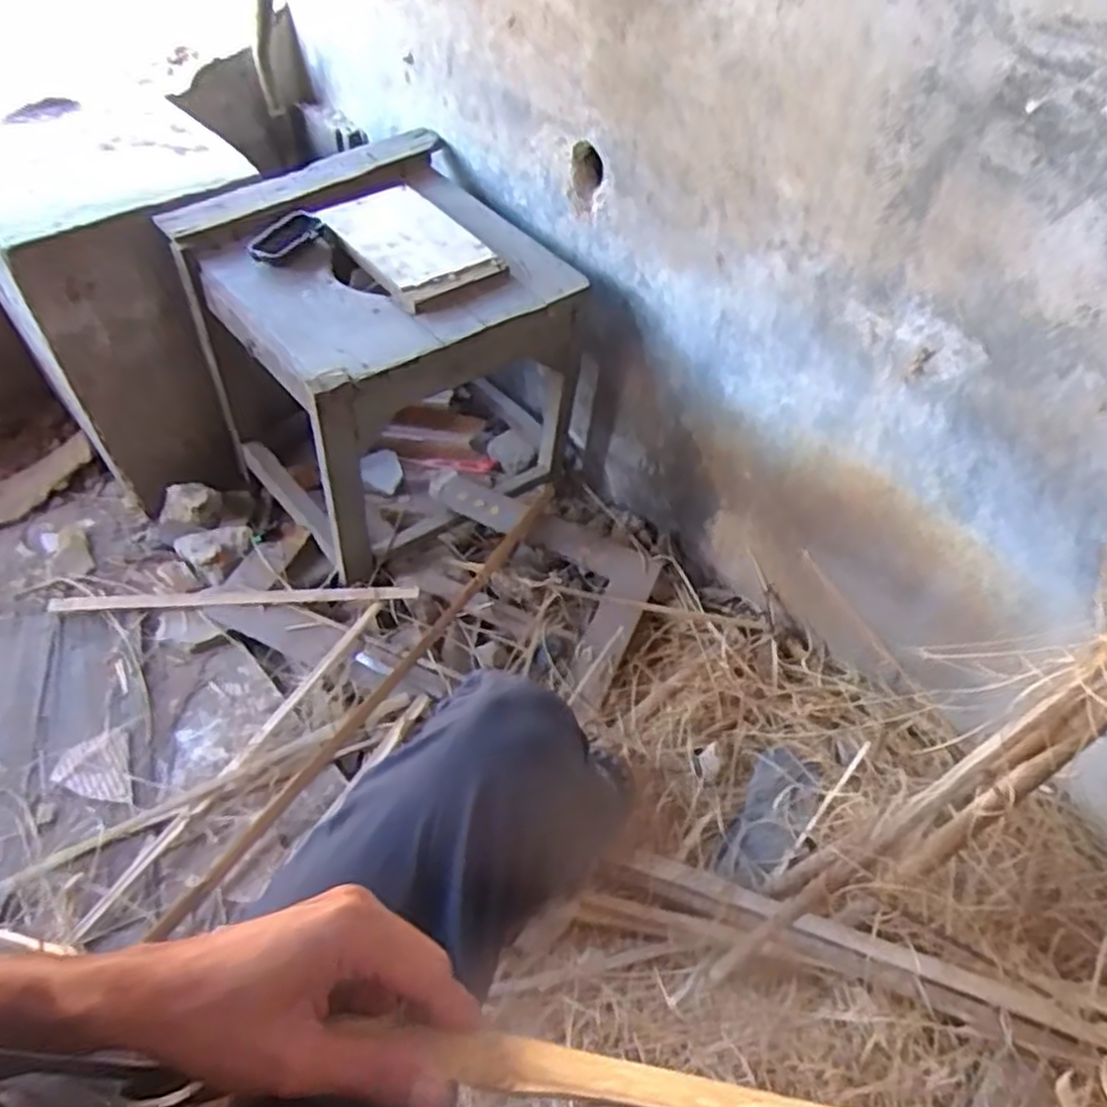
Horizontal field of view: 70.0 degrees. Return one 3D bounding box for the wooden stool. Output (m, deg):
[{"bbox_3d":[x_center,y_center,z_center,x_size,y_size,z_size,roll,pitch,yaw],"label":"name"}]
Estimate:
[{"bbox_3d":[-0.249,-0.294,1.261,0.454,0.456,0.471,-33,59,-24],"label":"wooden stool"}]

